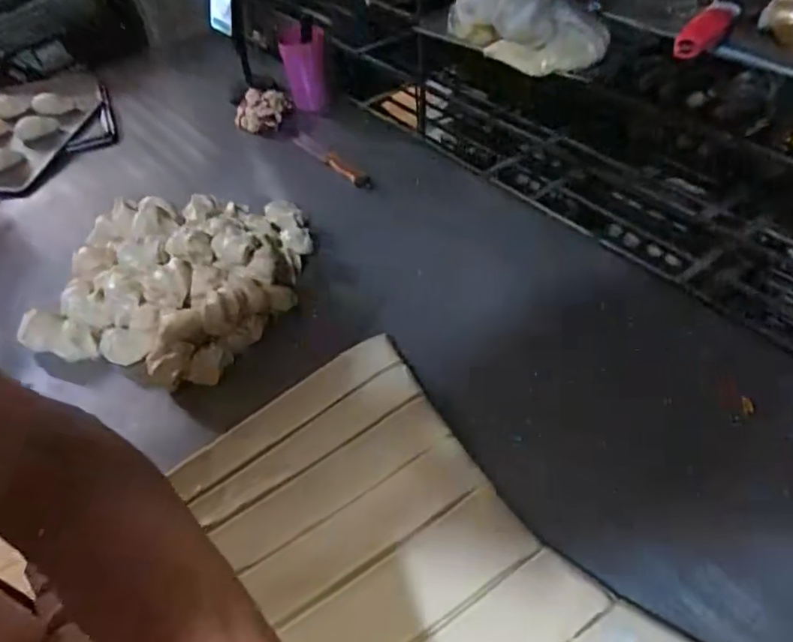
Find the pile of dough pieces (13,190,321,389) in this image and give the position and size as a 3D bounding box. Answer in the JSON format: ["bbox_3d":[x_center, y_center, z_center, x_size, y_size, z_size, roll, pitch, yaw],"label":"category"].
[{"bbox_3d":[-0.306,-0.075,0.822,0.316,0.075,0.323,9,49,14],"label":"pile of dough pieces"}]

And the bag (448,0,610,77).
[{"bbox_3d":[0.174,-0.434,0.826,0.117,0.124,0.226,-25,49,-16],"label":"bag"}]

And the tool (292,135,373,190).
[{"bbox_3d":[-0.120,-0.292,1.071,0.187,0.018,0.021,37,59,17],"label":"tool"}]

